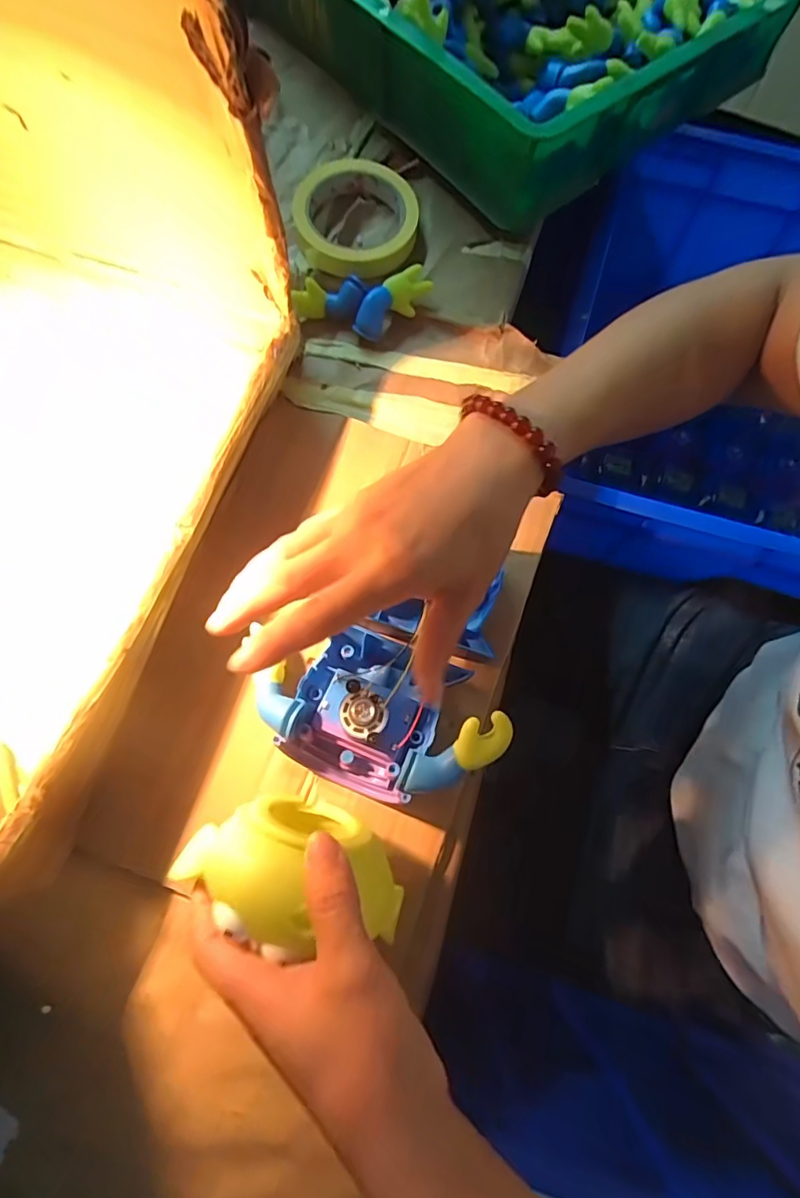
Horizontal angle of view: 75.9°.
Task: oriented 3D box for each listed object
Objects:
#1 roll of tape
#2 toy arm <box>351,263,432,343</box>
[{"bbox_3d":[-0.036,-0.314,0.424,0.100,0.020,0.103,0,75,-1],"label":"roll of tape"},{"bbox_3d":[-0.007,-0.233,0.405,0.067,0.024,0.028,-39,79,-10],"label":"toy arm"}]

